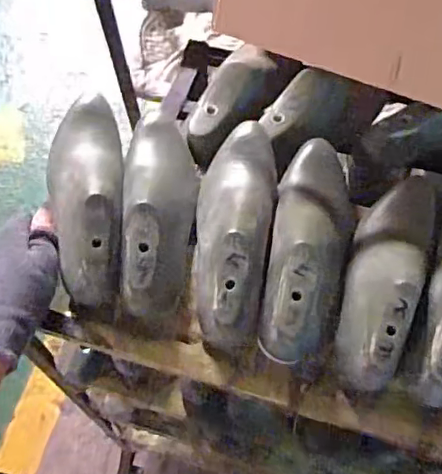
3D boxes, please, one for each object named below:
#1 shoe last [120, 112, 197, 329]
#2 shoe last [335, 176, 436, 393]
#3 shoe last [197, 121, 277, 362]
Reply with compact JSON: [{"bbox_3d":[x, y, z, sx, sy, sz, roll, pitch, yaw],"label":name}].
[{"bbox_3d":[-0.065,-0.032,0.583,0.074,0.097,0.238,0,49,1],"label":"shoe last"},{"bbox_3d":[0.162,0.030,0.539,0.073,0.083,0.245,18,51,10],"label":"shoe last"},{"bbox_3d":[0.013,-0.020,0.550,0.073,0.076,0.247,6,63,4],"label":"shoe last"}]

